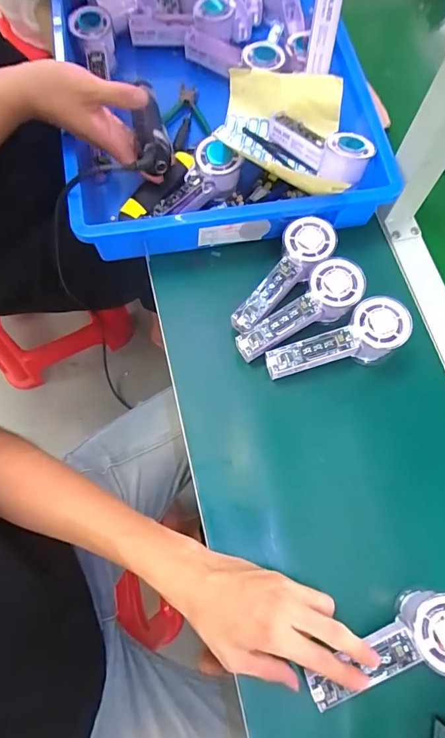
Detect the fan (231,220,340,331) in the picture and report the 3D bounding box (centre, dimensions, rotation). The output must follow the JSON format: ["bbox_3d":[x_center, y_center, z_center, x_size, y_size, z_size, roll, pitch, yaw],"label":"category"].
[{"bbox_3d":[0.066,-0.100,0.484,0.049,0.043,0.149,39,86,11],"label":"fan"}]

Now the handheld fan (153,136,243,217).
[{"bbox_3d":[-0.034,-0.218,0.512,0.116,0.045,0.056,-41,76,0],"label":"handheld fan"}]

